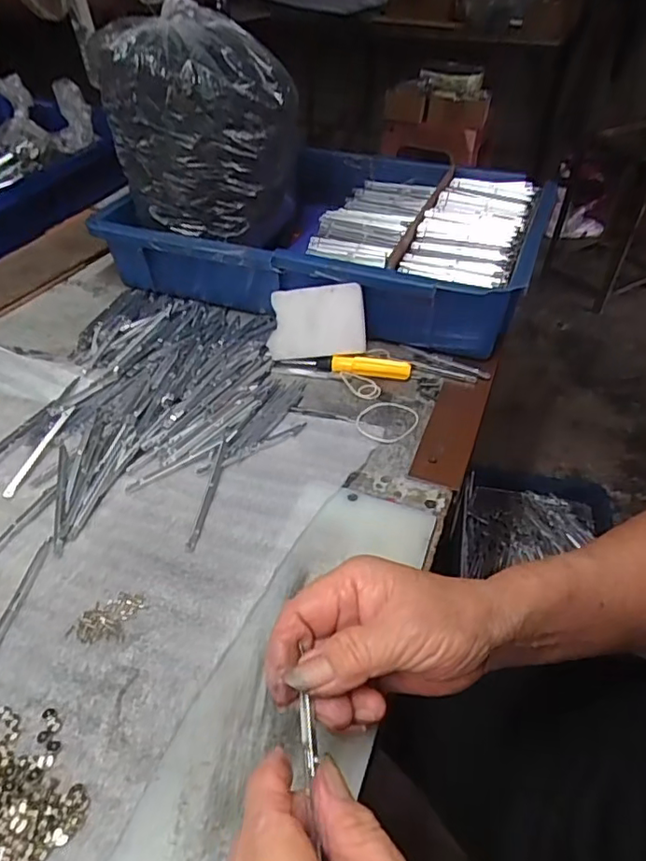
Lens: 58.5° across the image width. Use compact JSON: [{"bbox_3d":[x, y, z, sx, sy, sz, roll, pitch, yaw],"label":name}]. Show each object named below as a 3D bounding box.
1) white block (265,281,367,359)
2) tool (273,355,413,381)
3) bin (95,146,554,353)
[{"bbox_3d":[-0.007,-0.097,0.515,0.086,0.060,0.006,-4,16,6],"label":"white block"},{"bbox_3d":[0.017,-0.058,0.516,0.120,0.014,0.017,4,42,3],"label":"tool"},{"bbox_3d":[0.010,-0.203,0.609,0.400,0.088,0.256,15,44,15],"label":"bin"}]

